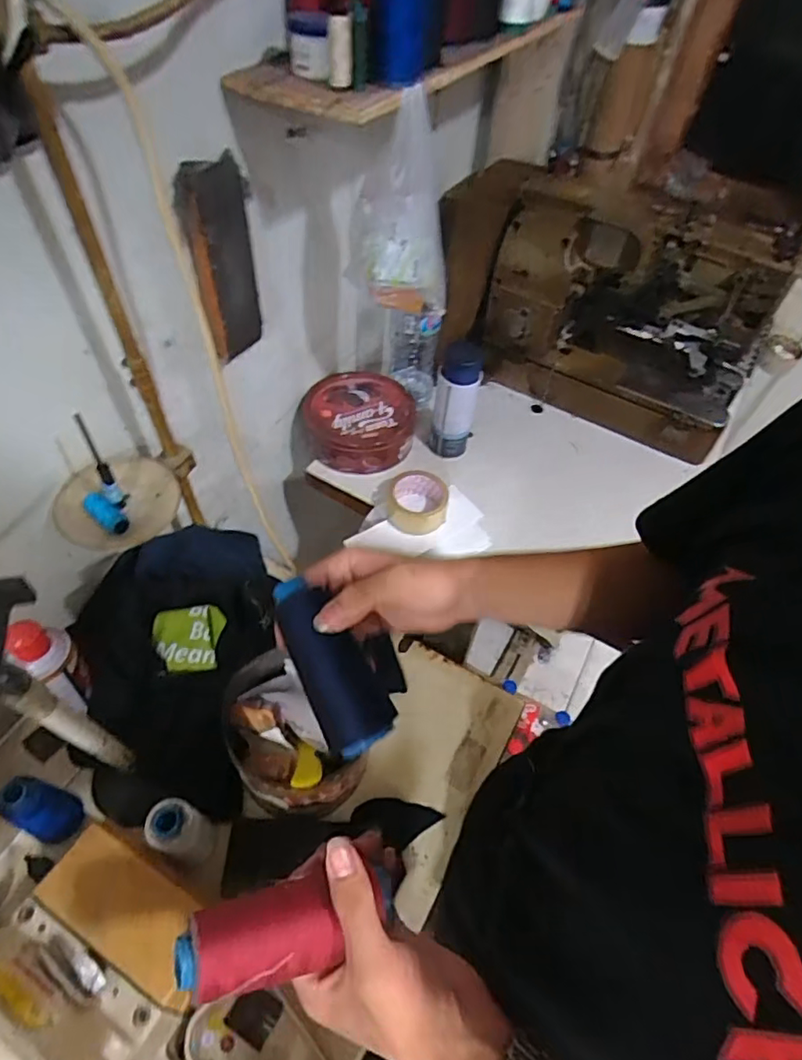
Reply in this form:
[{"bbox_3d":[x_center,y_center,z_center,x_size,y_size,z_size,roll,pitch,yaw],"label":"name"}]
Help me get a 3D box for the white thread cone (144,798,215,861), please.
[{"bbox_3d":[-0.222,0.308,0.588,0.046,0.100,0.048,2,53,-3],"label":"white thread cone"}]

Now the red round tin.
[{"bbox_3d":[-0.069,-0.184,0.975,0.182,0.072,0.179,2,53,-3],"label":"red round tin"}]

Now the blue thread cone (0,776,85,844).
[{"bbox_3d":[-0.368,0.287,0.594,0.042,0.118,0.047,18,53,9],"label":"blue thread cone"}]

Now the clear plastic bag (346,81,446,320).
[{"bbox_3d":[0.002,-0.356,0.662,0.112,0.217,0.053,-6,54,-10],"label":"clear plastic bag"}]

